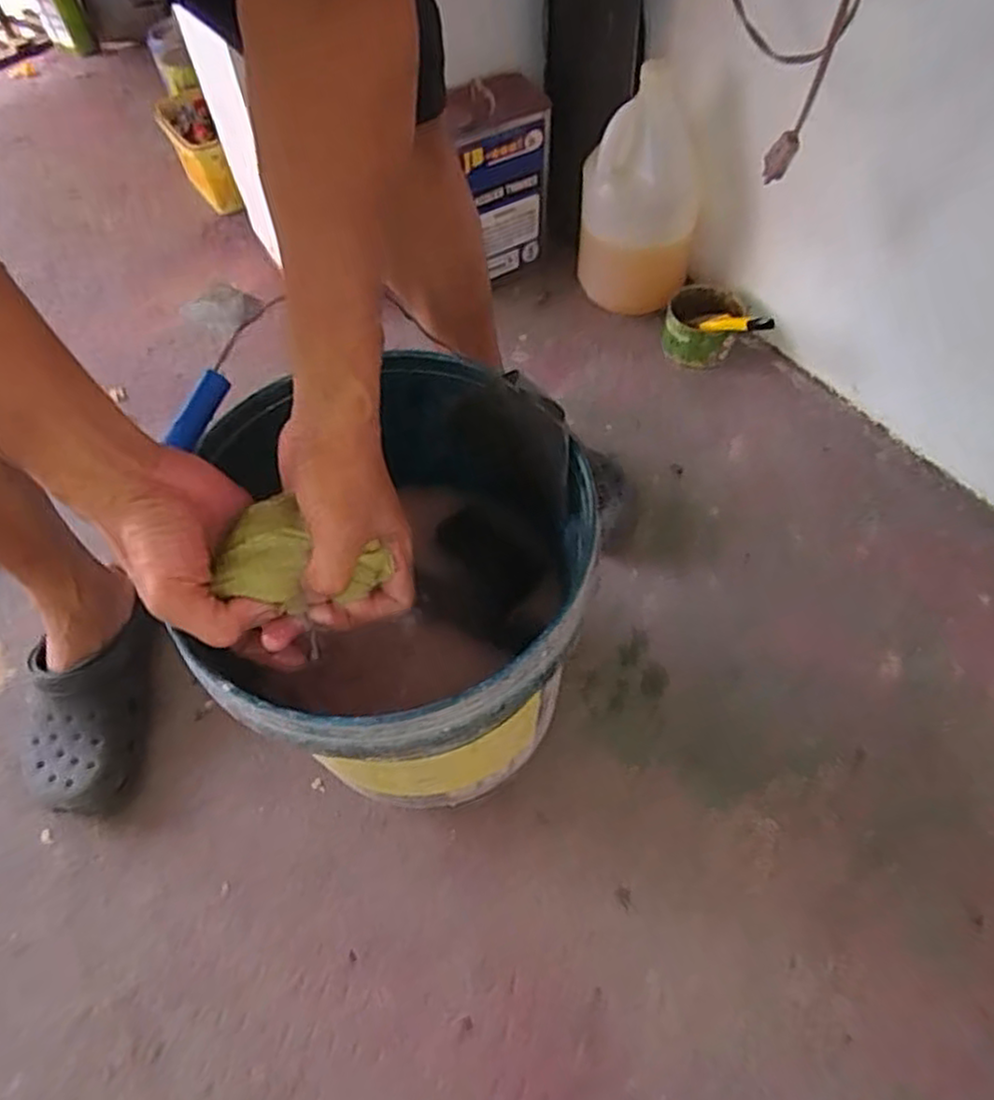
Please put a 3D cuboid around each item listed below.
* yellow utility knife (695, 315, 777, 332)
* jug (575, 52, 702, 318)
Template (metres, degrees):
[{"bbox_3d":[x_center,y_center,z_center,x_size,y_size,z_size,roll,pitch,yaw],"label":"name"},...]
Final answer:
[{"bbox_3d":[0.311,-0.290,0.926,0.027,0.019,0.121,-28,25,-14],"label":"yellow utility knife"},{"bbox_3d":[0.190,-0.453,0.970,0.121,0.284,0.133,-26,62,-13],"label":"jug"}]

